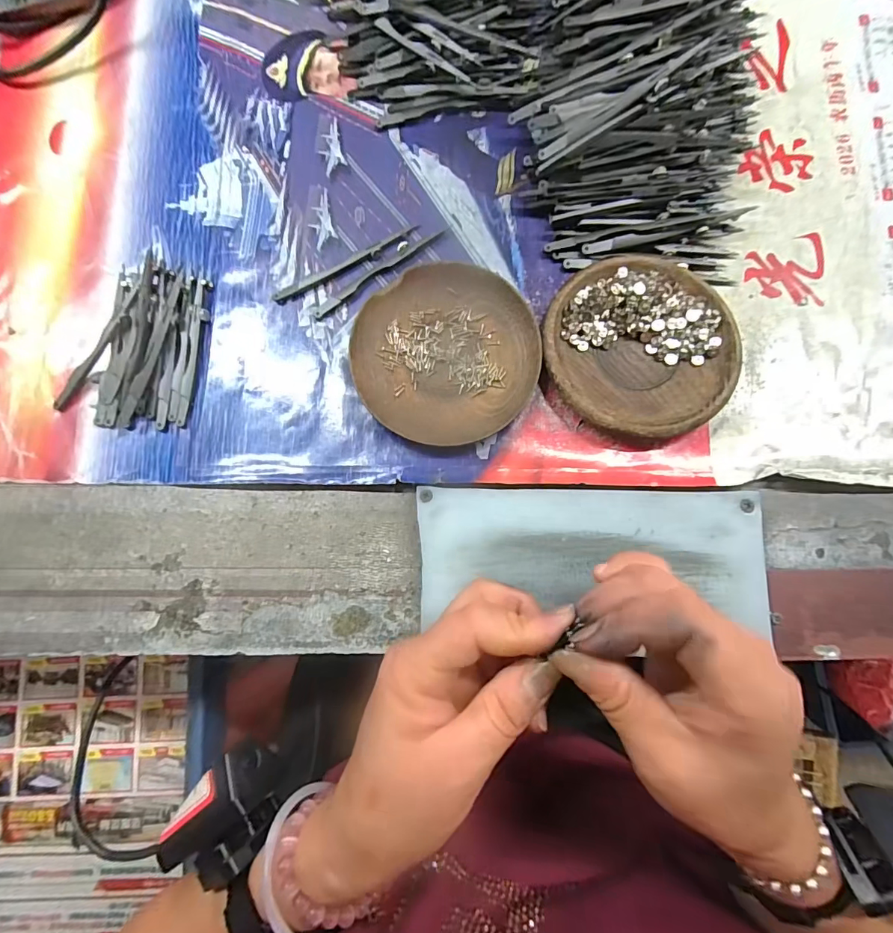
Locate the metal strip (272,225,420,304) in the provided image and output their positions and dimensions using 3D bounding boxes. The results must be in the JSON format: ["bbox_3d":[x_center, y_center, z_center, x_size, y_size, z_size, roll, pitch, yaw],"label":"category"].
[{"bbox_3d":[-0.067,-0.135,0.303,0.105,0.004,0.010,-27,82,-2],"label":"metal strip"}]

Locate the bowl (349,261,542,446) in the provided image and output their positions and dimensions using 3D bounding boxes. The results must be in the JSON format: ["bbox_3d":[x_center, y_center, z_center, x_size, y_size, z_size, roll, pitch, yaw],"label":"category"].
[{"bbox_3d":[-0.001,-0.070,0.285,0.112,0.013,0.112,0,82,2],"label":"bowl"}]

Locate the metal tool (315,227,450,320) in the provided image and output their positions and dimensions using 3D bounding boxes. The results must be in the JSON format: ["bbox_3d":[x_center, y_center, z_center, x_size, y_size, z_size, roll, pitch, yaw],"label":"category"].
[{"bbox_3d":[-0.044,-0.131,0.301,0.104,0.004,0.008,-36,82,-3],"label":"metal tool"}]

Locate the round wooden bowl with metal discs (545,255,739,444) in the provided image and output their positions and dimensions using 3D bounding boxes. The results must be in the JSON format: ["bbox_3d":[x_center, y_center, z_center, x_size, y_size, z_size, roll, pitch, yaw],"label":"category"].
[{"bbox_3d":[0.116,-0.072,0.278,0.107,0.015,0.111,0,82,2],"label":"round wooden bowl with metal discs"}]

